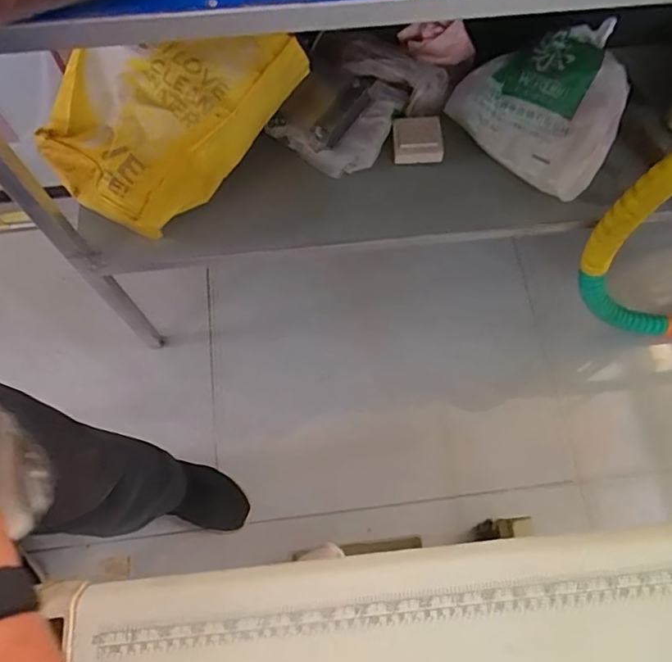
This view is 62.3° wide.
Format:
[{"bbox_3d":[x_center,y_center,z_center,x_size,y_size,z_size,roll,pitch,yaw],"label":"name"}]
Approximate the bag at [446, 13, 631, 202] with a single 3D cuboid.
[{"bbox_3d":[0.373,-0.386,0.957,0.225,0.154,0.279,-37,75,-12],"label":"bag"}]

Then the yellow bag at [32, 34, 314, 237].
[{"bbox_3d":[-0.268,-0.296,0.859,0.421,0.168,0.246,1,71,0],"label":"yellow bag"}]

